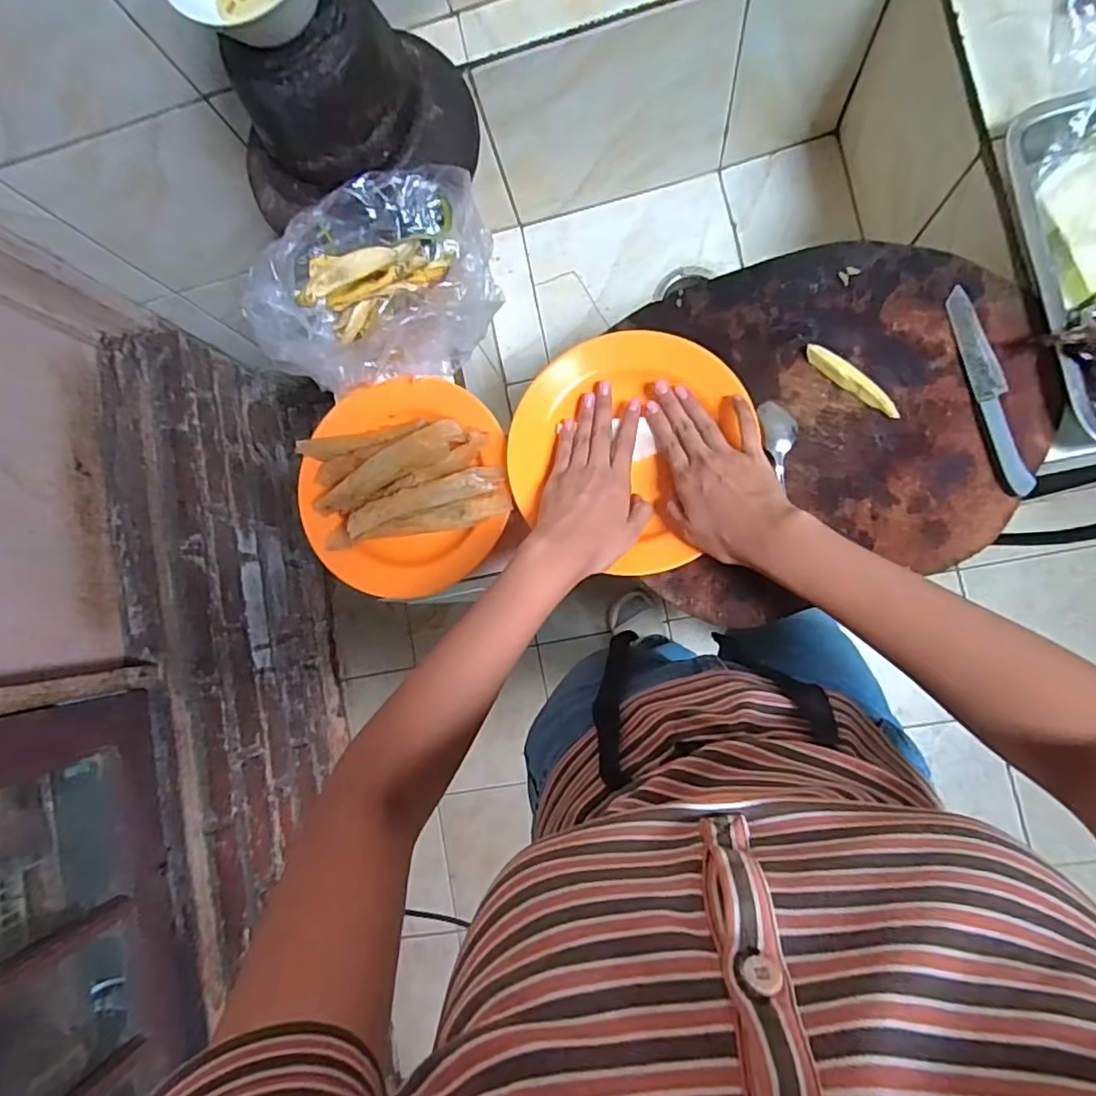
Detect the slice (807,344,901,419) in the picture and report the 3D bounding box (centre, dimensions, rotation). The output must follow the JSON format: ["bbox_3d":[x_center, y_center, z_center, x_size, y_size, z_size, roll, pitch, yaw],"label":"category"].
[{"bbox_3d":[0.264,-0.145,0.523,0.093,0.013,0.016,39,92,9],"label":"slice"}]

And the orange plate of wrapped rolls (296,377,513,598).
[{"bbox_3d":[-0.141,-0.063,0.574,0.201,0.067,0.205,-1,86,9],"label":"orange plate of wrapped rolls"}]

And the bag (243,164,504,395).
[{"bbox_3d":[-0.166,-0.249,0.580,0.232,0.081,0.175,-25,83,6],"label":"bag"}]

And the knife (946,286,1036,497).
[{"bbox_3d":[0.372,-0.133,0.504,0.023,0.011,0.180,-14,84,7],"label":"knife"}]

